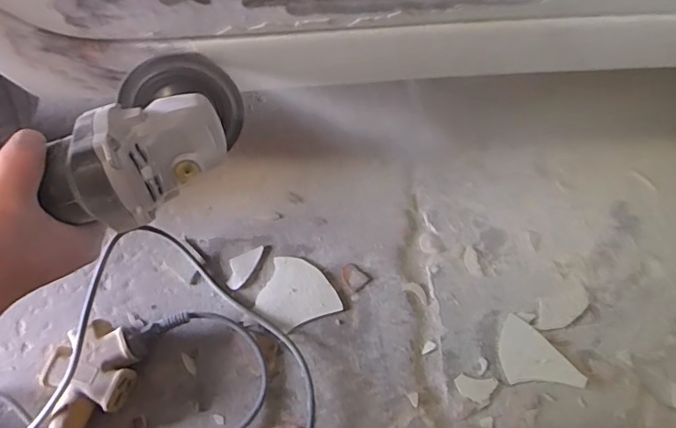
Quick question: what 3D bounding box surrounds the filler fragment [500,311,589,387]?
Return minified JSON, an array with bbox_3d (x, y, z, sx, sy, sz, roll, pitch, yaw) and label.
[{"bbox_3d":[0.212,0.144,0.529,0.079,0.004,0.068,1,64,3],"label":"filler fragment"}]

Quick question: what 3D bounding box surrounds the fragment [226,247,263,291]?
[{"bbox_3d":[-0.113,0.060,0.589,0.029,0.004,0.058,22,67,13],"label":"fragment"}]

